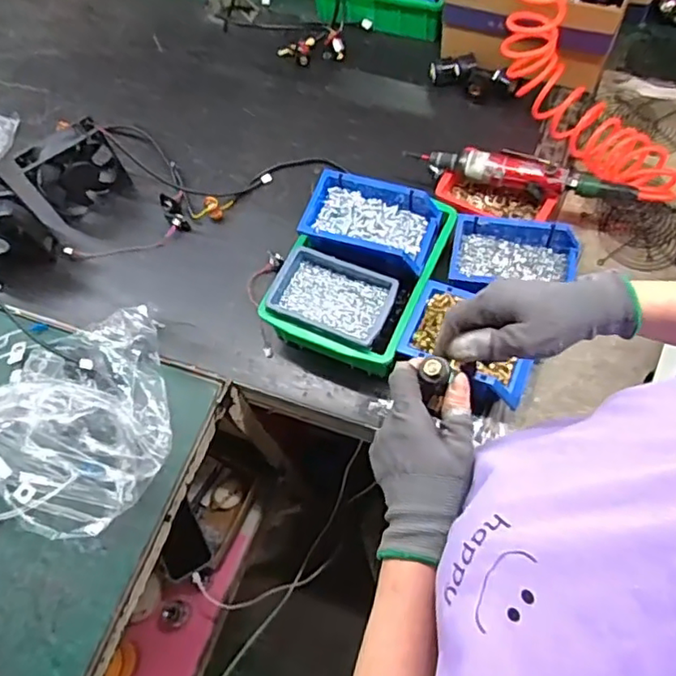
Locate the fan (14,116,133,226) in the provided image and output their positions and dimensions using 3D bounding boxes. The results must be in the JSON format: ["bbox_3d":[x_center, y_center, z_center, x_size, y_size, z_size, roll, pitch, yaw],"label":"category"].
[{"bbox_3d":[-0.381,-0.238,0.862,0.124,0.128,0.033,-30,55,-10],"label":"fan"}]

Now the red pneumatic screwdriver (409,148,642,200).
[{"bbox_3d":[0.239,-0.223,0.790,0.304,0.038,0.050,20,68,14],"label":"red pneumatic screwdriver"}]

